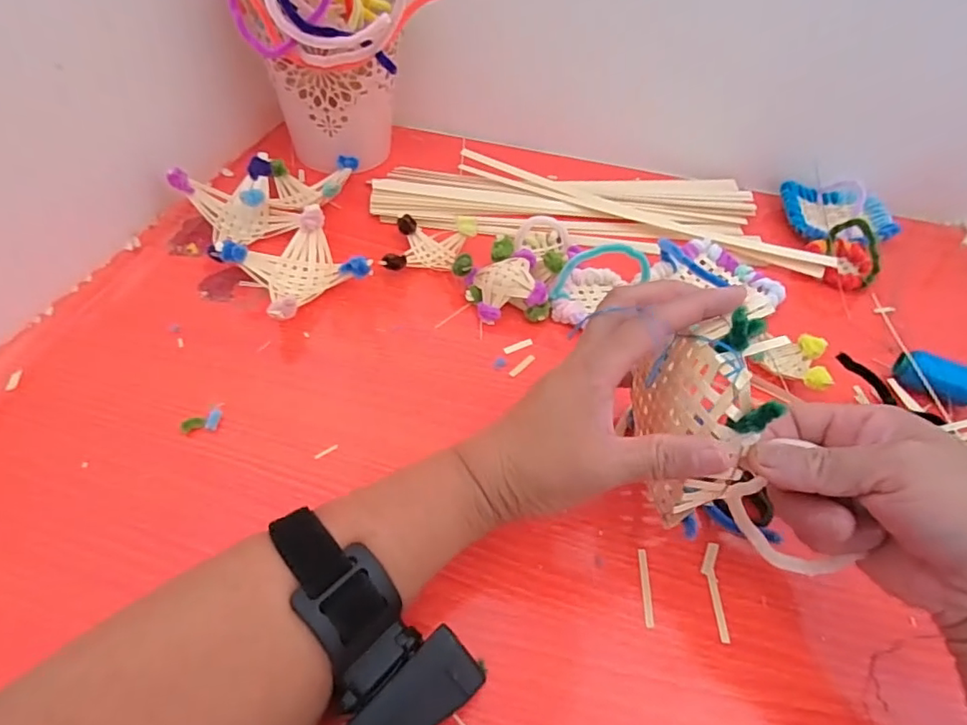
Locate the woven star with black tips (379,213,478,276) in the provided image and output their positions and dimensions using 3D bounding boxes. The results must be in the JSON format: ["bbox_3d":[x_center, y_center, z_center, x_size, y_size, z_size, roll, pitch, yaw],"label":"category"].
[{"bbox_3d":[-0.042,-0.094,0.444,0.068,0.023,0.067,6,50,0],"label":"woven star with black tips"}]

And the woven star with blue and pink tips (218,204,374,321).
[{"bbox_3d":[-0.139,-0.073,0.415,0.086,0.035,0.085,-36,62,-29],"label":"woven star with blue and pink tips"}]

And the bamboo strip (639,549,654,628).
[{"bbox_3d":[0.088,0.120,0.294,0.005,0.004,0.041,7,50,1],"label":"bamboo strip"}]

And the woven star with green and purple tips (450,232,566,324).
[{"bbox_3d":[0.017,-0.064,0.422,0.077,0.030,0.070,19,52,11],"label":"woven star with green and purple tips"}]

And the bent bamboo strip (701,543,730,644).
[{"bbox_3d":[0.126,0.122,0.296,0.010,0.004,0.052,9,51,3],"label":"bent bamboo strip"}]

